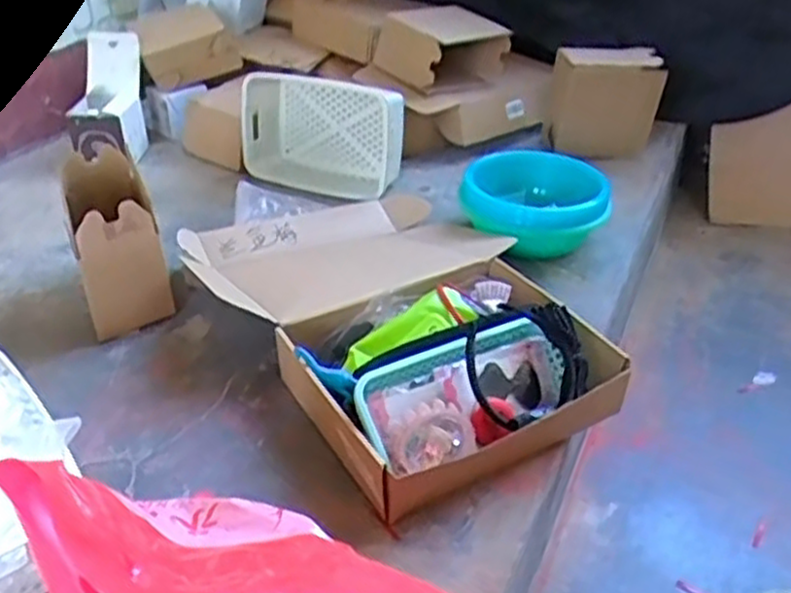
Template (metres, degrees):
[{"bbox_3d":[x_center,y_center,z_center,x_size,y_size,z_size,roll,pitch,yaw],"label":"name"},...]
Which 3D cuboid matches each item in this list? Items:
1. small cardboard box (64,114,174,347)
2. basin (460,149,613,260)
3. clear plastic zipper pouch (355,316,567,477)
[{"bbox_3d":[-0.397,-0.079,1.068,0.106,0.178,0.219,-14,36,-21],"label":"small cardboard box"},{"bbox_3d":[0.226,-0.148,1.235,0.237,0.116,0.167,9,34,13],"label":"basin"},{"bbox_3d":[0.081,0.102,0.820,0.258,0.078,0.136,-16,37,-23],"label":"clear plastic zipper pouch"}]

